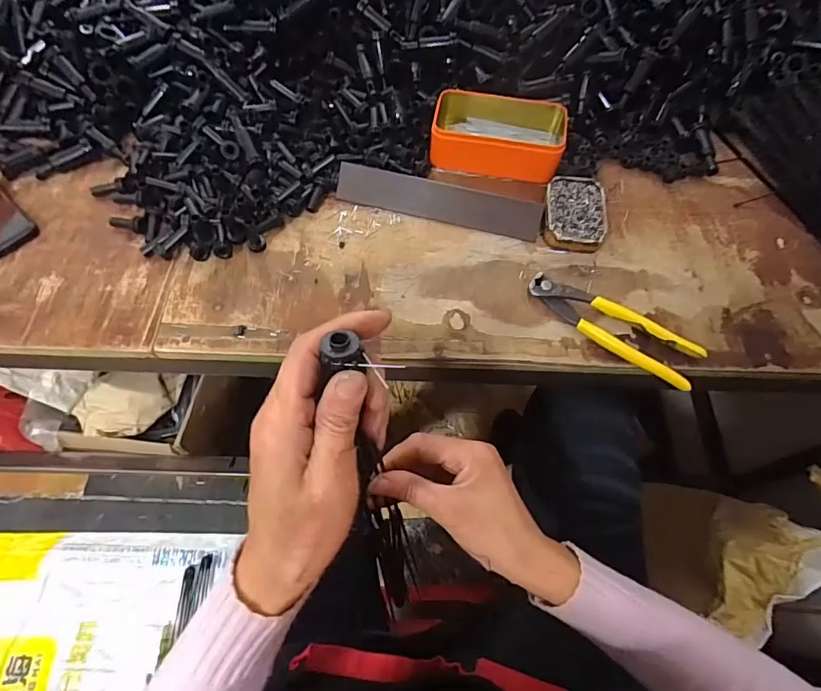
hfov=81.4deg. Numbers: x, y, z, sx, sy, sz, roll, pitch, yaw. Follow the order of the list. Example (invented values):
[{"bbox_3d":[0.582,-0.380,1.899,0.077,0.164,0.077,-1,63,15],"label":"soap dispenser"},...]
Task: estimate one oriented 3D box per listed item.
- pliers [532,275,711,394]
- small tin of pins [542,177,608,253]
[{"bbox_3d":[0.189,-0.021,0.450,0.164,0.025,0.044,37,67,15],"label":"pliers"},{"bbox_3d":[0.173,-0.137,0.505,0.060,0.025,0.087,8,63,1],"label":"small tin of pins"}]

